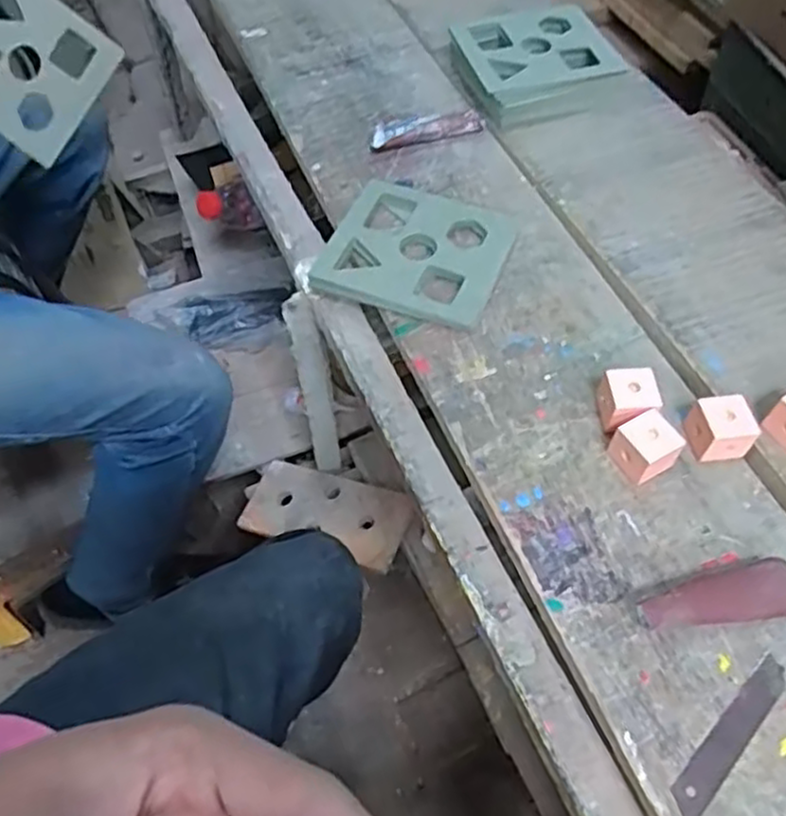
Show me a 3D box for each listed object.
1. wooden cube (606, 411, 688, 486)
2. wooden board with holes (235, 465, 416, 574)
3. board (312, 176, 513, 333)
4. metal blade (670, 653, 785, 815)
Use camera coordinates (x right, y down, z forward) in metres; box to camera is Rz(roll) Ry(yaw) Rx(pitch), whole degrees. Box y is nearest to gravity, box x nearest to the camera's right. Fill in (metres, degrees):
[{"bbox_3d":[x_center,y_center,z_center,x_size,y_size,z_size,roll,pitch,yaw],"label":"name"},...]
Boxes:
[{"bbox_3d":[0.163,0.025,0.473,0.033,0.032,0.032,-26,63,-14],"label":"wooden cube"},{"bbox_3d":[-0.076,0.115,0.812,0.192,0.014,0.092,12,59,26],"label":"wooden board with holes"},{"bbox_3d":[0.020,-0.126,0.587,0.135,0.016,0.124,17,61,11],"label":"board"},{"bbox_3d":[0.181,0.175,0.391,0.018,0.004,0.099,40,68,21],"label":"metal blade"}]

